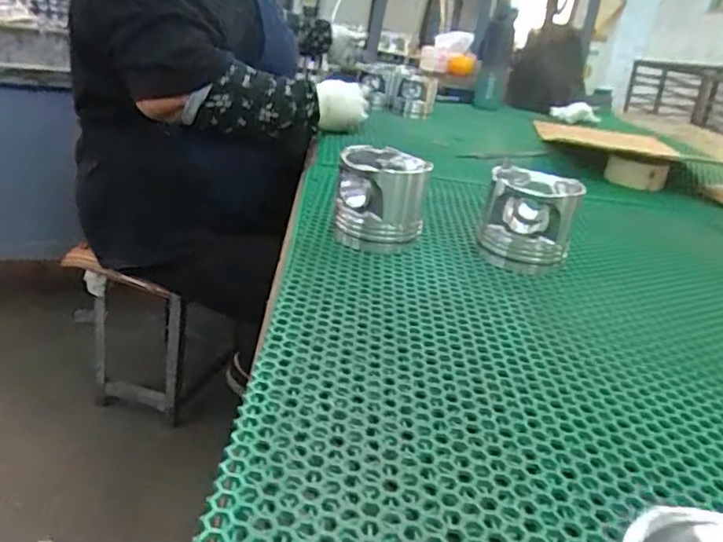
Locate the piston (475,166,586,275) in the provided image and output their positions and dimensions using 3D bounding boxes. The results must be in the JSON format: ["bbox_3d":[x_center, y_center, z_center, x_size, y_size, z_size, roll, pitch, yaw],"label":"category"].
[{"bbox_3d":[0.174,-0.053,0.613,0.091,0.086,0.092,15,26,16],"label":"piston"}]

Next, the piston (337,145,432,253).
[{"bbox_3d":[0.019,-0.072,0.608,0.087,0.090,0.085,8,25,0],"label":"piston"}]

